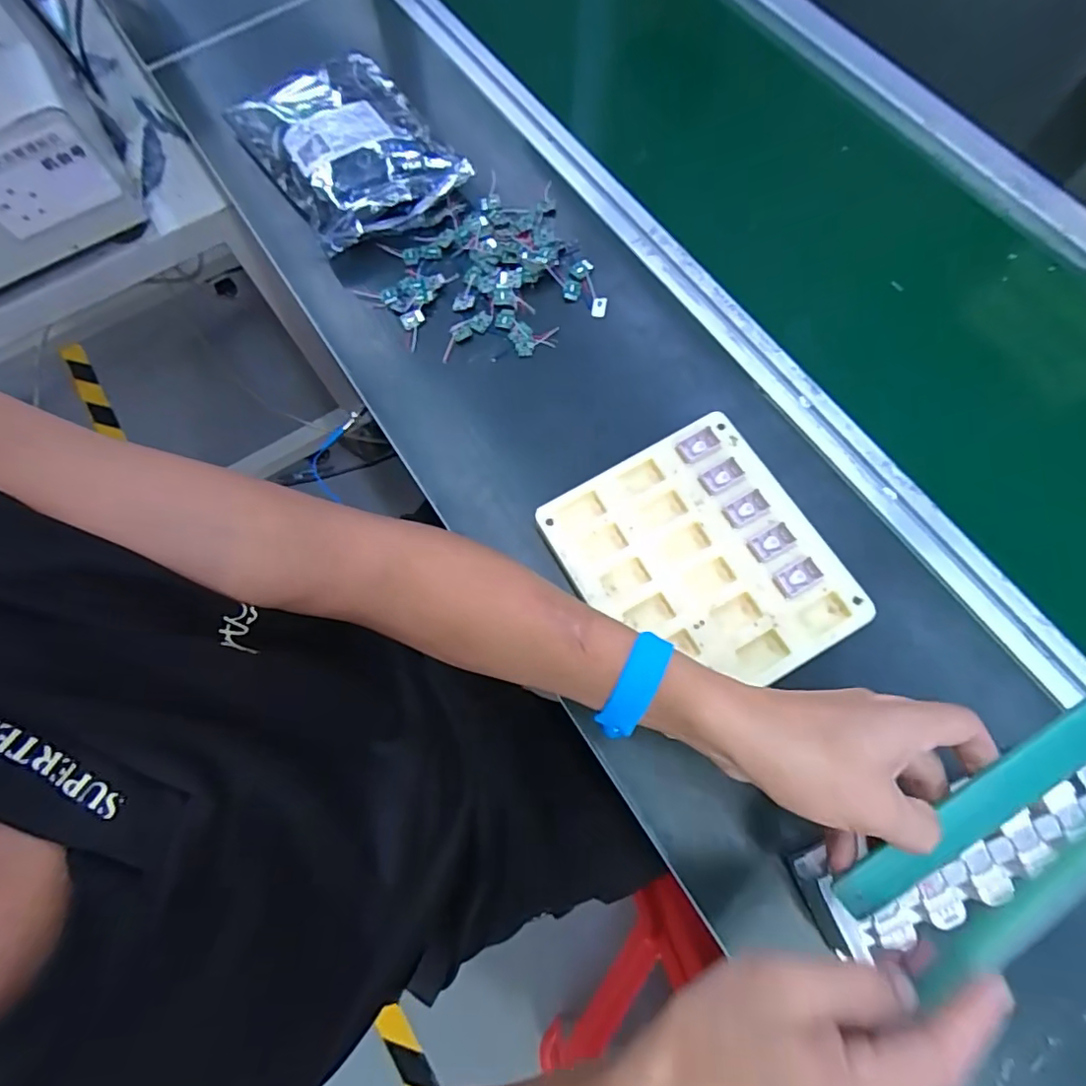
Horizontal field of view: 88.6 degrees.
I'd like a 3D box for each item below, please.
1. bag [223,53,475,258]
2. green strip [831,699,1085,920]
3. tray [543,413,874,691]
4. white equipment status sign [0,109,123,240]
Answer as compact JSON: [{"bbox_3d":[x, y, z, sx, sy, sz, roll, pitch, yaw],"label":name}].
[{"bbox_3d":[-0.208,-0.422,0.580,0.170,0.038,0.255,-35,74,-9],"label":"bag"},{"bbox_3d":[0.234,0.128,0.284,0.194,0.010,0.026,-40,74,5],"label":"green strip"},{"bbox_3d":[0.117,0.017,0.431,0.175,0.028,0.196,-29,73,-8],"label":"tray"},{"bbox_3d":[-0.523,-0.378,0.578,0.121,0.086,0.011,-30,71,-8],"label":"white equipment status sign"}]

